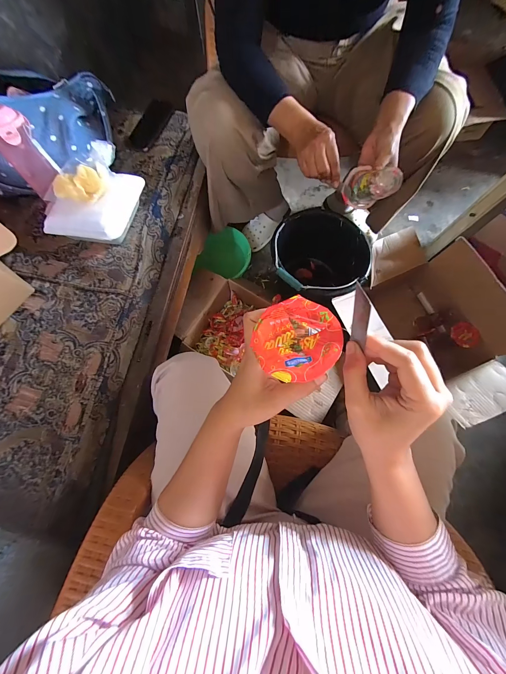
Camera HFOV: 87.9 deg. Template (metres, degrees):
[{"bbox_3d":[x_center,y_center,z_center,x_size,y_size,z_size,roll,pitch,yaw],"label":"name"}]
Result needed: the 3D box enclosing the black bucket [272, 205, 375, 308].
[{"bbox_3d":[0.194,-0.219,0.798,0.267,0.243,0.270,0,74,2],"label":"black bucket"}]

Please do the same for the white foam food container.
[{"bbox_3d":[-0.343,-0.287,0.575,0.166,0.082,0.176,12,75,5],"label":"white foam food container"}]

